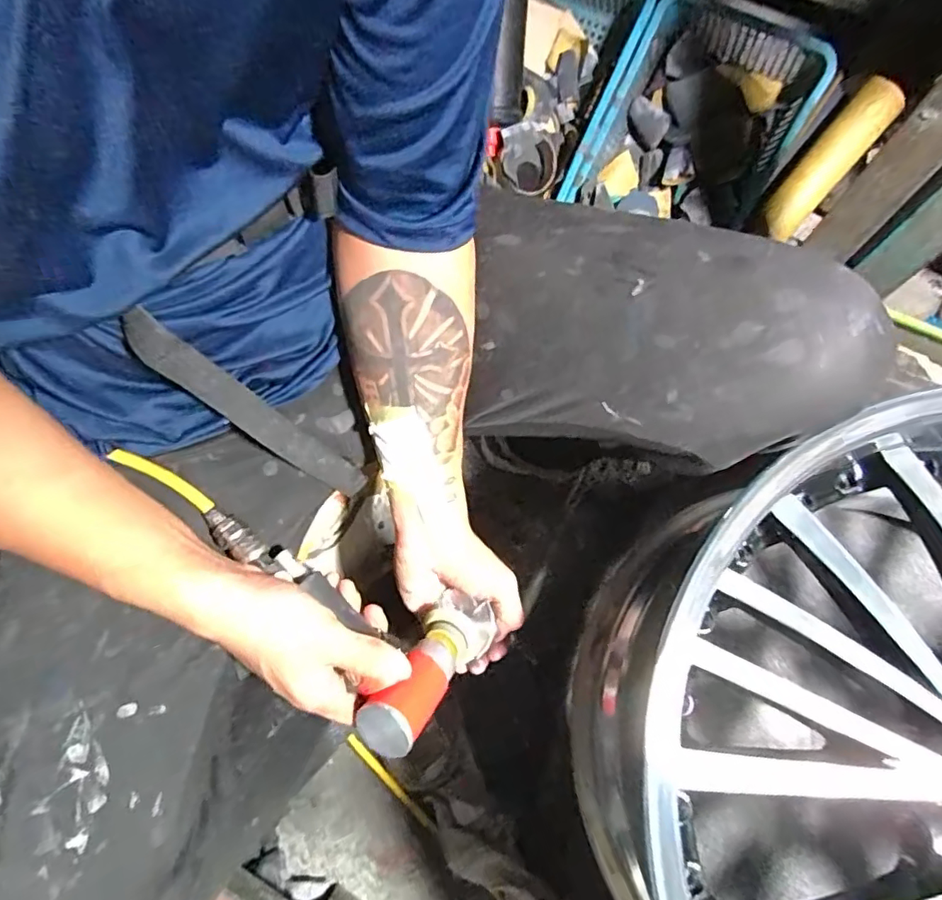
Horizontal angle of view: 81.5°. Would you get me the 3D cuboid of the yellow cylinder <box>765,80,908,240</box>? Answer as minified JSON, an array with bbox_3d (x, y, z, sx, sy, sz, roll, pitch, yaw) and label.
[{"bbox_3d":[0.467,-0.376,0.720,0.059,0.194,0.056,40,49,12],"label":"yellow cylinder"}]

